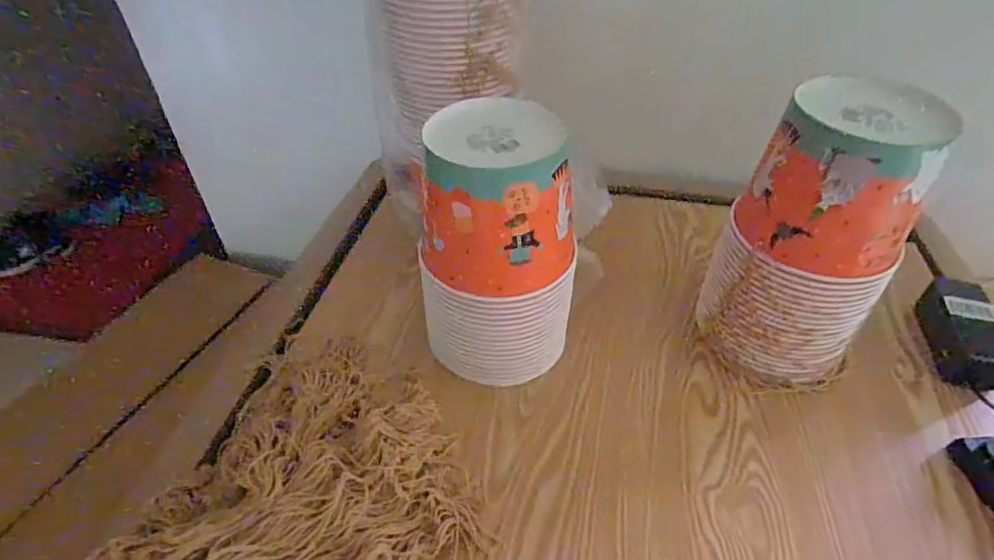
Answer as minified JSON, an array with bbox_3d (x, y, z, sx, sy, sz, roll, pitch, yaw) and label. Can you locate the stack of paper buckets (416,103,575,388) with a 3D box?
[{"bbox_3d":[0.006,-0.030,0.555,0.147,0.281,0.130,7,44,7],"label":"stack of paper buckets"}]

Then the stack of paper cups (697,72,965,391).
[{"bbox_3d":[0.311,-0.029,0.544,0.141,0.291,0.140,-16,46,-16],"label":"stack of paper cups"}]

